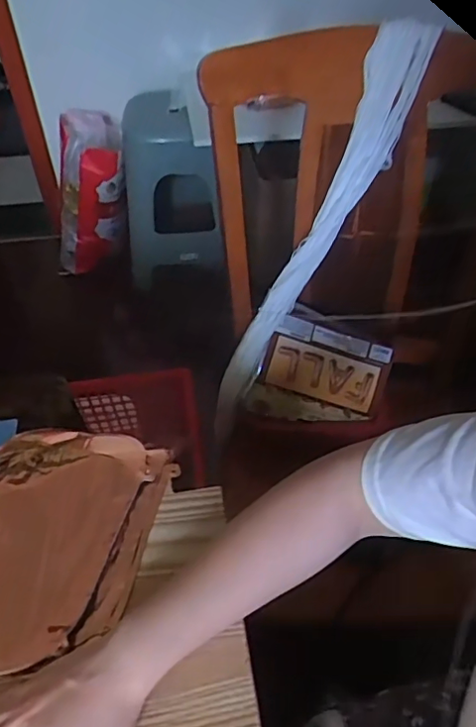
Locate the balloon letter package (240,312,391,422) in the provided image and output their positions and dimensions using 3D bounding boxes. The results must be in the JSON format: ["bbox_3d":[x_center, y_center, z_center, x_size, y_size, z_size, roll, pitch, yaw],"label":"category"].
[{"bbox_3d":[0.131,0.021,0.908,0.200,0.154,0.018,17,-1,-14],"label":"balloon letter package"}]

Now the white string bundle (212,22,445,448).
[{"bbox_3d":[0.114,-0.180,0.893,0.072,0.680,0.081,34,12,33],"label":"white string bundle"}]

